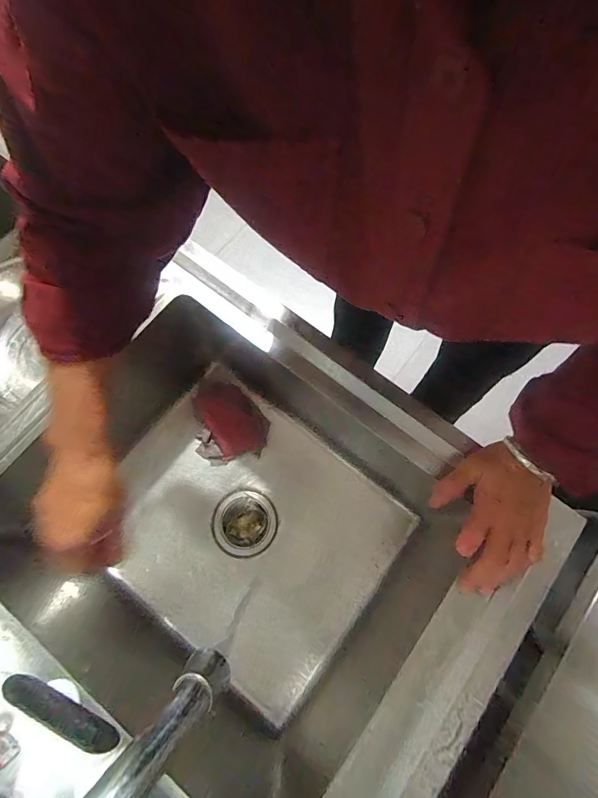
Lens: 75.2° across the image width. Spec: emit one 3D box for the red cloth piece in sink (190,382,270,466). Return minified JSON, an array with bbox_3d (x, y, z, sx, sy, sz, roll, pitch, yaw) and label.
[{"bbox_3d":[-0.125,0.042,0.710,0.127,0.017,0.139,-7,91,-11],"label":"red cloth piece in sink"}]

